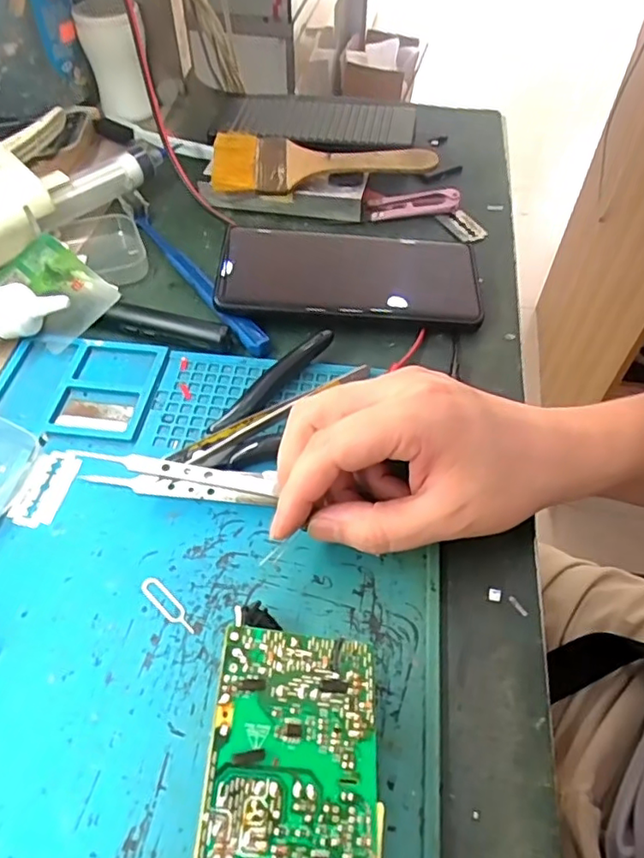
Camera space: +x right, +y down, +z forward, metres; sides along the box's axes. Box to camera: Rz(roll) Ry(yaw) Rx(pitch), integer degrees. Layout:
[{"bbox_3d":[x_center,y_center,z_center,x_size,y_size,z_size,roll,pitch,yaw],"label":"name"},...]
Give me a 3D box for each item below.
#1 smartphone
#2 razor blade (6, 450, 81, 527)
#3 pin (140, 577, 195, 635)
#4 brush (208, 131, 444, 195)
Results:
[{"bbox_3d":[0.018,-0.099,0.371,0.162,0.010,0.076,3,56,-3],"label":"smartphone"},{"bbox_3d":[-0.138,0.029,0.288,0.024,0.004,0.042,10,53,7],"label":"razor blade"},{"bbox_3d":[-0.067,0.076,0.252,0.033,0.004,0.009,37,60,25],"label":"pin"},{"bbox_3d":[0.001,-0.197,0.429,0.161,0.014,0.059,1,61,0],"label":"brush"}]

